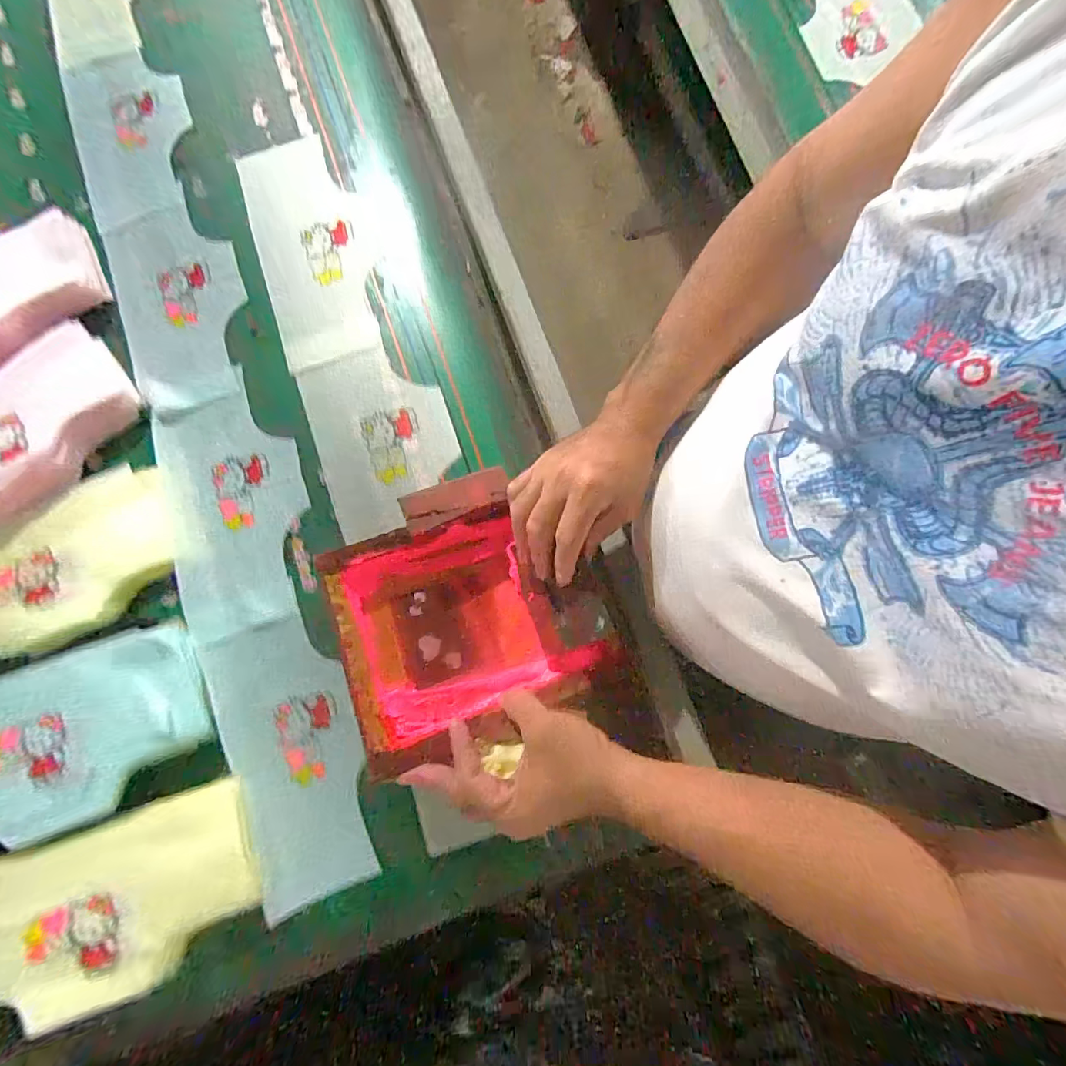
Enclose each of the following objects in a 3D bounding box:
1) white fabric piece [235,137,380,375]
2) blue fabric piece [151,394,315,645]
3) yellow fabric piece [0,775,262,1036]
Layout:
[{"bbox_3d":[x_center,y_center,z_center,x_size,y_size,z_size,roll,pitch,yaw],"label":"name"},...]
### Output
[{"bbox_3d":[-0.267,-0.354,0.585,0.139,0.012,0.309,-18,78,-5],"label":"white fabric piece"},{"bbox_3d":[-0.329,-0.028,0.532,0.146,0.011,0.264,-18,81,1],"label":"blue fabric piece"},{"bbox_3d":[-0.401,0.347,0.436,0.288,0.013,0.143,-19,74,-3],"label":"yellow fabric piece"}]

